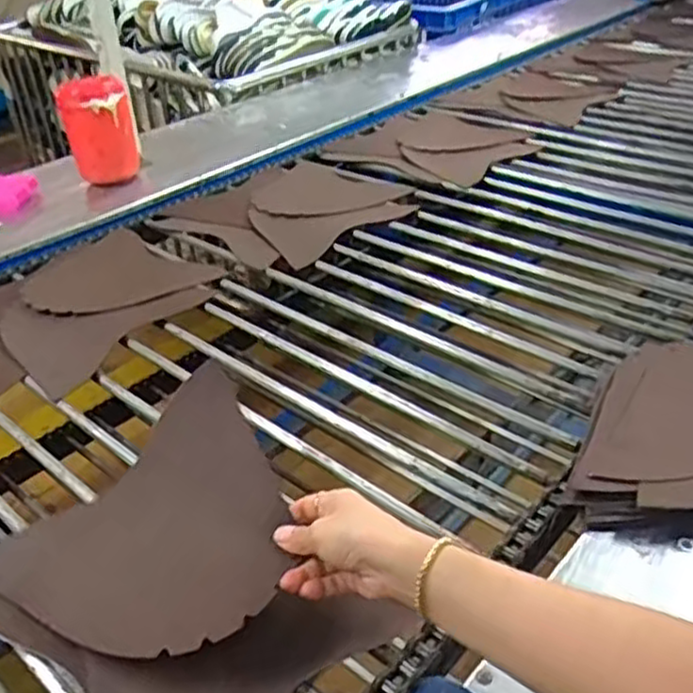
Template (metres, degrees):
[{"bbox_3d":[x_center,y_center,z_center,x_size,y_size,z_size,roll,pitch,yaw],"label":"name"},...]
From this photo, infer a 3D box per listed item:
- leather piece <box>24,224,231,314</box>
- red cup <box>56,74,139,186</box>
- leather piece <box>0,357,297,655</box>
[{"bbox_3d":[-0.333,-0.102,1.020,0.238,0.013,0.215,24,43,33],"label":"leather piece"},{"bbox_3d":[-0.423,-0.364,1.259,0.113,0.180,0.090,-14,36,-15],"label":"red cup"},{"bbox_3d":[-0.140,0.140,0.593,0.227,0.019,0.245,26,62,37],"label":"leather piece"}]

